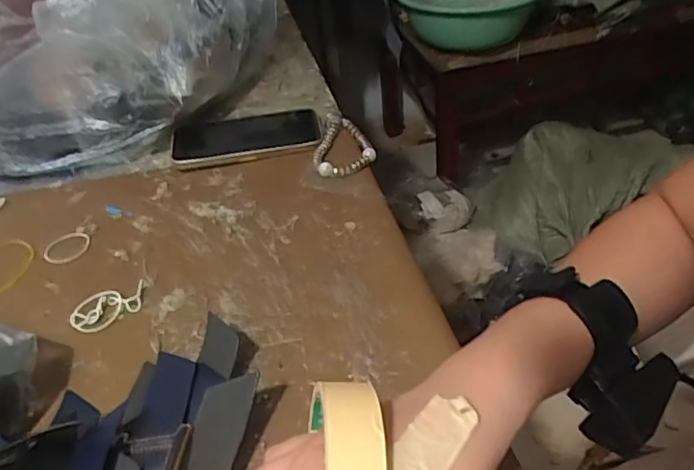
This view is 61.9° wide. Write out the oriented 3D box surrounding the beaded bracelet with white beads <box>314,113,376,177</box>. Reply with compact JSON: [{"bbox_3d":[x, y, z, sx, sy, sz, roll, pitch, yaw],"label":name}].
[{"bbox_3d":[0.000,-0.092,0.591,0.059,0.017,0.099,2,40,11],"label":"beaded bracelet with white beads"}]

